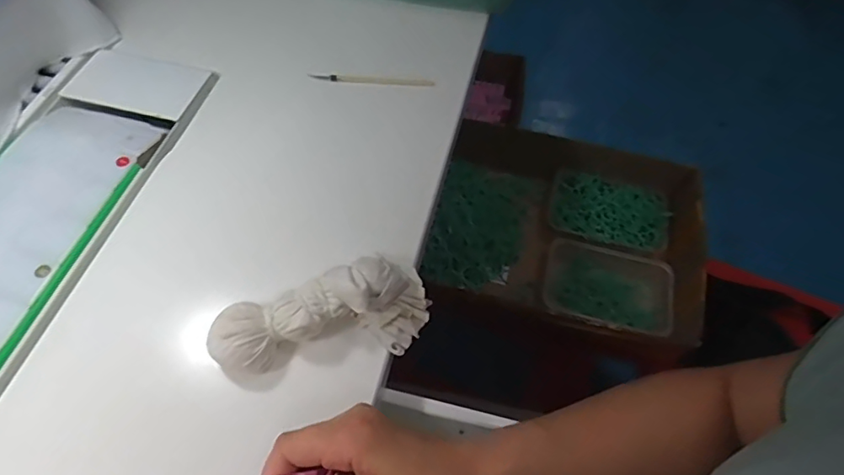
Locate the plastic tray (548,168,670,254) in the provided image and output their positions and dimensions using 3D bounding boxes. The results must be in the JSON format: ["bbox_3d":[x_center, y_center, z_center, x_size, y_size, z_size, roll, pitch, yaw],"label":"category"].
[{"bbox_3d":[0.267,-0.039,0.764,0.159,0.034,0.108,17,58,7],"label":"plastic tray"}]

